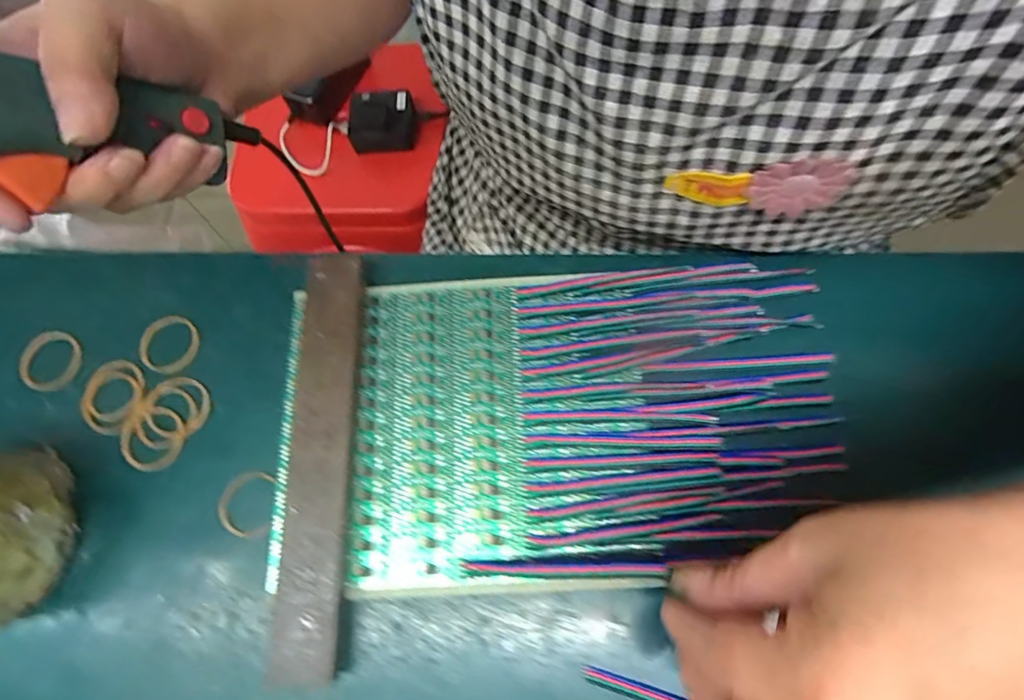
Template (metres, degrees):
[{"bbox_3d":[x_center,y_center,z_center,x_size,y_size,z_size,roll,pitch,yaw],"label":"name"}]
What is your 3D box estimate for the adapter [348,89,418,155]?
[{"bbox_3d":[-0.166,-0.296,0.636,0.081,0.027,0.080,-2,85,-8],"label":"adapter"}]

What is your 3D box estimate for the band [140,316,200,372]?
[{"bbox_3d":[-0.197,-0.004,0.286,0.034,0.004,0.034,-2,71,5],"label":"band"}]

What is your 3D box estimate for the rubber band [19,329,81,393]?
[{"bbox_3d":[-0.265,0.006,0.285,0.031,0.006,0.035,12,73,9],"label":"rubber band"}]

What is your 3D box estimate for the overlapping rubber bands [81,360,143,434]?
[{"bbox_3d":[-0.223,0.025,0.276,0.037,0.004,0.039,21,75,12],"label":"overlapping rubber bands"}]

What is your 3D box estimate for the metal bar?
[{"bbox_3d":[-0.095,0.050,0.256,0.029,0.019,0.204,-3,71,5],"label":"metal bar"}]

